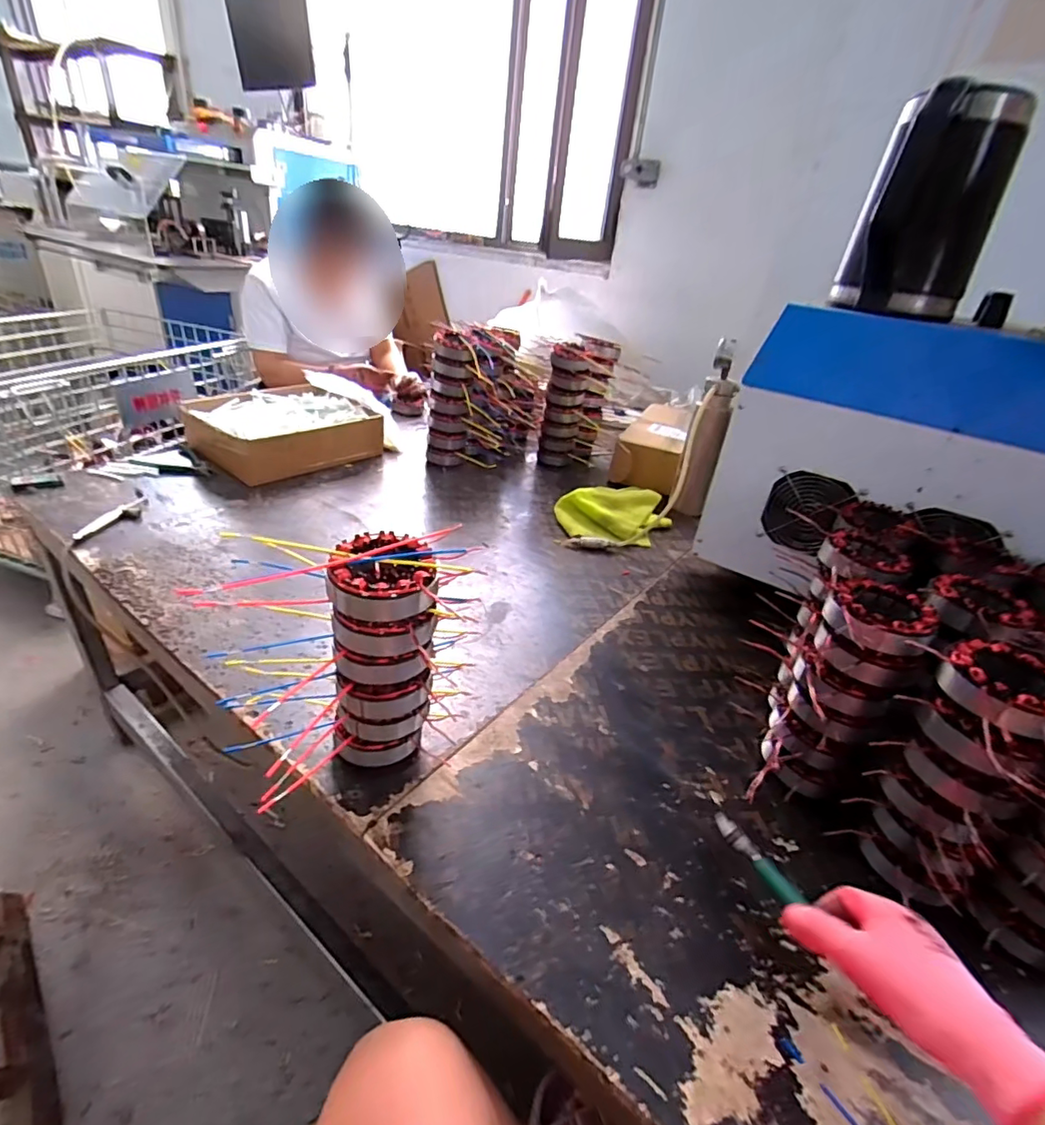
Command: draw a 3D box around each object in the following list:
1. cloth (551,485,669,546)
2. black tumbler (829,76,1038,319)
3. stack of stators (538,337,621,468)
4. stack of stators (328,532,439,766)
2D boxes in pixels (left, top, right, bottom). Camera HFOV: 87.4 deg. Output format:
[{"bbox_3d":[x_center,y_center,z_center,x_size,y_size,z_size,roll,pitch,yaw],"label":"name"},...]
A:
[{"bbox_3d":[0.179,-0.099,1.057,0.226,0.046,0.179,2,32,-7],"label":"cloth"},{"bbox_3d":[0.482,-0.418,0.644,0.145,0.221,0.160,22,35,22],"label":"black tumbler"},{"bbox_3d":[0.130,-0.364,1.249,0.130,0.251,0.162,13,32,10],"label":"stack of stators"},{"bbox_3d":[-0.123,0.095,0.497,0.082,0.231,0.073,5,32,-4],"label":"stack of stators"}]

